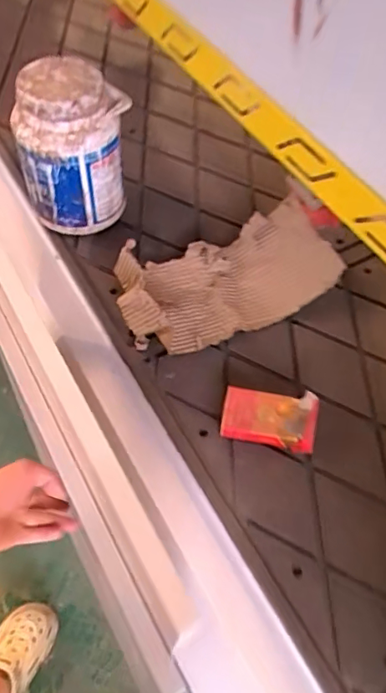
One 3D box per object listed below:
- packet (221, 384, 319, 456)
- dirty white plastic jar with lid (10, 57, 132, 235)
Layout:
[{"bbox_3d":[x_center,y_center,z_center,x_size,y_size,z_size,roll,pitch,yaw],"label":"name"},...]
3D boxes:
[{"bbox_3d":[0.092,0.081,0.608,0.110,0.026,0.071,11,57,3],"label":"packet"},{"bbox_3d":[-0.157,-0.255,0.690,0.119,0.189,0.109,2,57,-3],"label":"dirty white plastic jar with lid"}]

